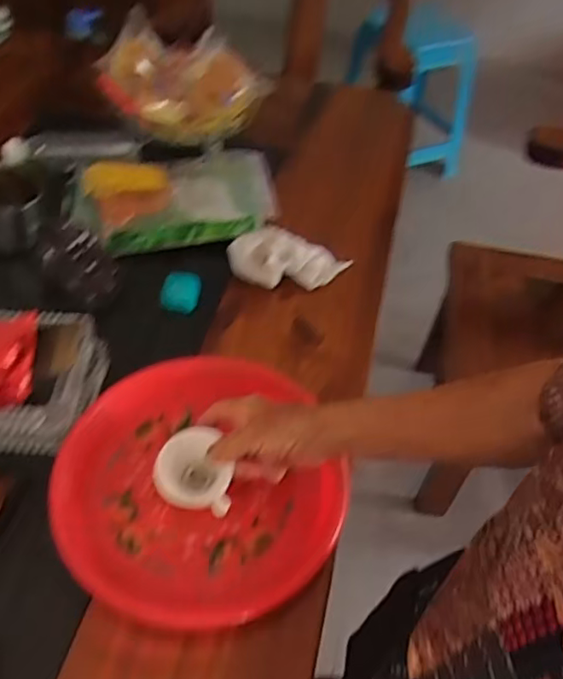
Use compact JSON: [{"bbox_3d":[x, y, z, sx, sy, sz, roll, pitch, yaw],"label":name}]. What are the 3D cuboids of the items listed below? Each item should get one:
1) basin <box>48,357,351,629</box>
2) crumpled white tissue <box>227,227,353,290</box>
[{"bbox_3d":[-0.076,0.124,0.546,0.239,0.038,0.244,-15,52,-17],"label":"basin"},{"bbox_3d":[0.010,-0.096,0.741,0.146,0.052,0.063,5,49,-1],"label":"crumpled white tissue"}]

